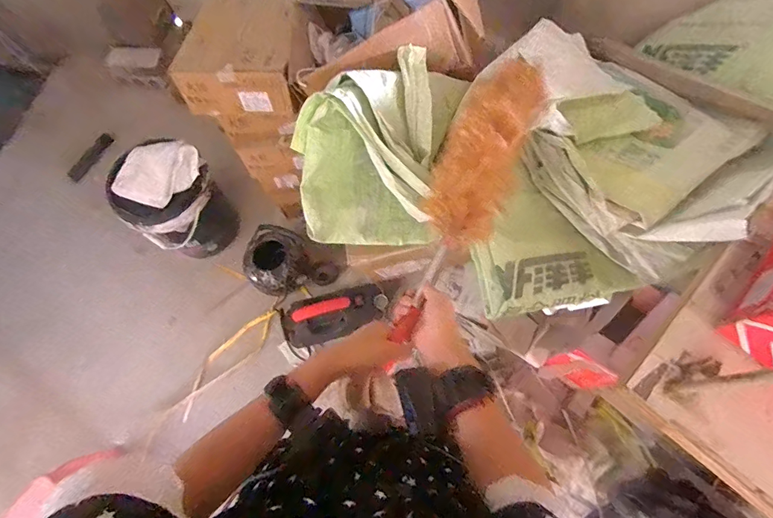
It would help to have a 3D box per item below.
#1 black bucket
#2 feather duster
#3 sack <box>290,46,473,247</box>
[{"bbox_3d":[-0.734,-0.175,1.449,0.275,0.393,0.278,0,69,1],"label":"black bucket"},{"bbox_3d":[0.160,-0.150,0.696,0.126,0.103,0.632,22,56,9],"label":"feather duster"},{"bbox_3d":[-0.009,-0.258,0.959,0.386,0.299,0.377,-1,69,1],"label":"sack"}]

